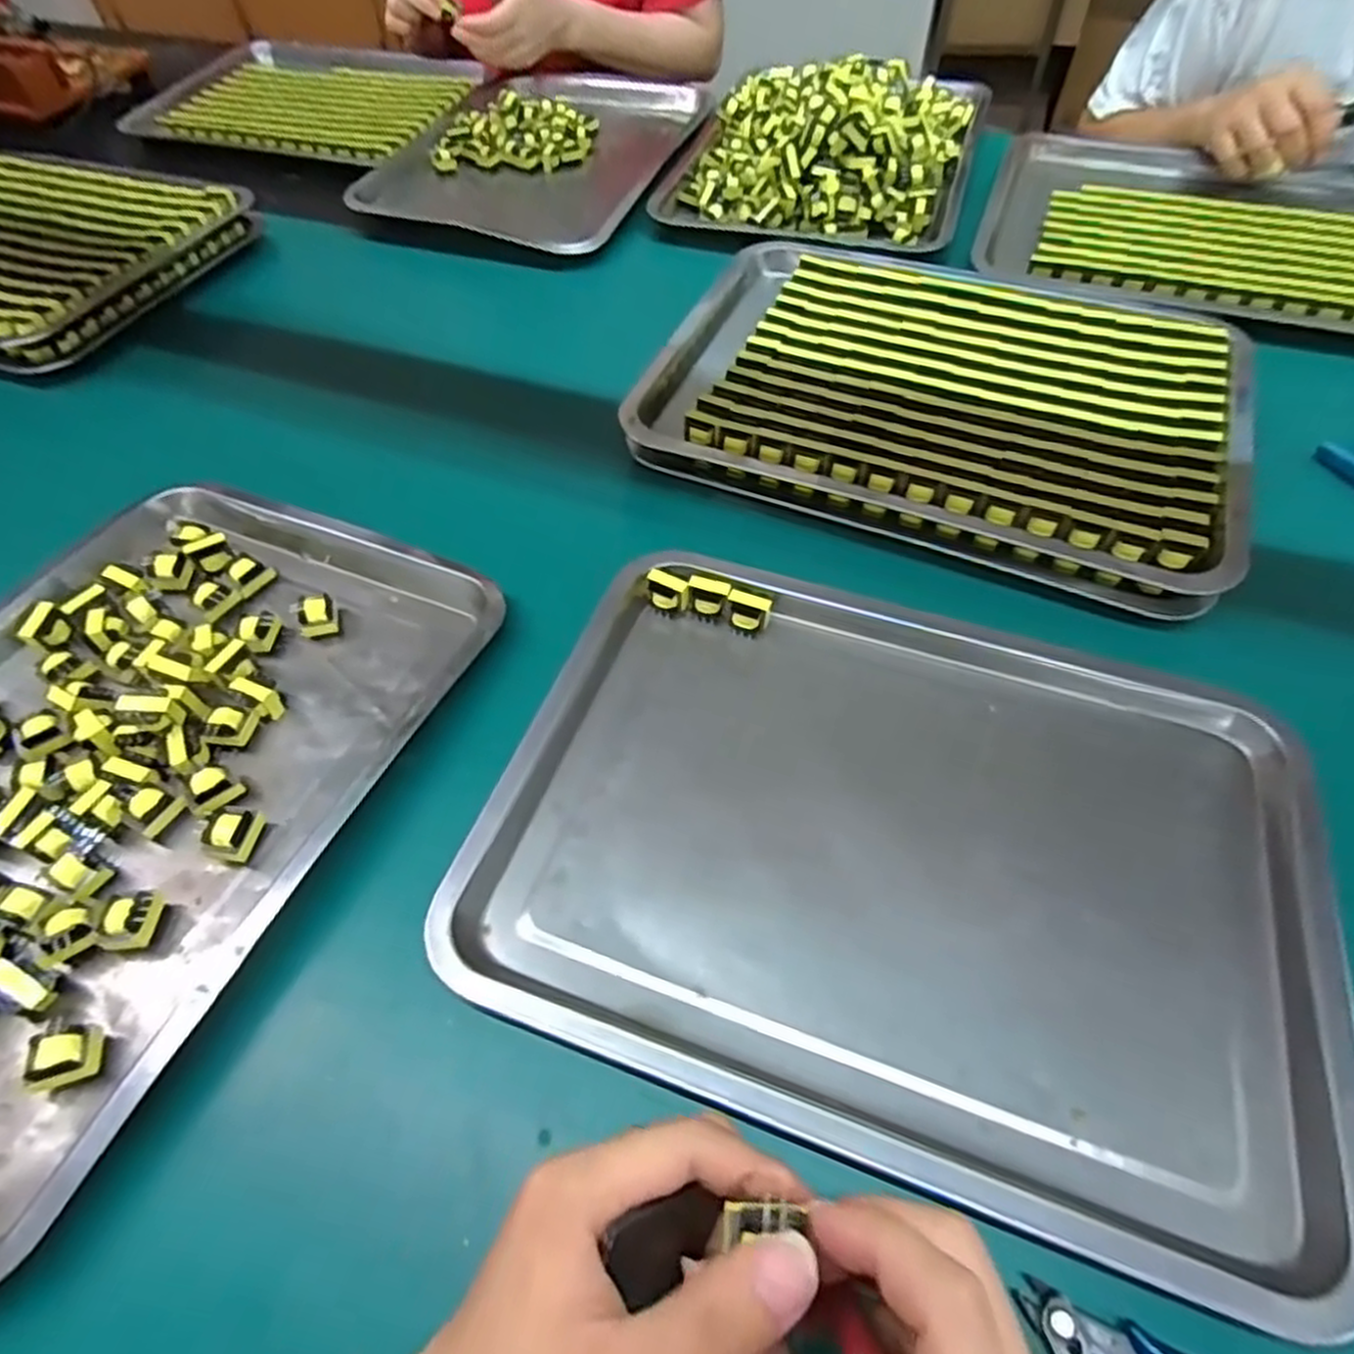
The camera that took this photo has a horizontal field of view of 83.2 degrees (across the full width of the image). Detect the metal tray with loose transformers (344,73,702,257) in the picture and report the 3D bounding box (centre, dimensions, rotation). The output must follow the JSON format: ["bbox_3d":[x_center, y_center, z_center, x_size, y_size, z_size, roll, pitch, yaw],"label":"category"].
[{"bbox_3d":[-0.143,-0.590,0.861,0.297,0.049,0.406,15,56,10],"label":"metal tray with loose transformers"}]

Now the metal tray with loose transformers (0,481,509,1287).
[{"bbox_3d":[-0.297,0.045,0.399,0.292,0.035,0.395,18,57,14],"label":"metal tray with loose transformers"}]

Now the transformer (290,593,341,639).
[{"bbox_3d":[-0.218,-0.037,0.460,0.023,0.023,0.017,-21,57,-13],"label":"transformer"}]

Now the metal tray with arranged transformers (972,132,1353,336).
[{"bbox_3d":[0.493,-0.421,0.705,0.388,0.033,0.310,16,57,13],"label":"metal tray with arranged transformers"}]

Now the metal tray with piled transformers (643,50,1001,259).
[{"bbox_3d":[0.161,-0.564,0.789,0.286,0.074,0.335,16,57,13],"label":"metal tray with piled transformers"}]

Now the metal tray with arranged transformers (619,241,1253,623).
[{"bbox_3d":[0.188,-0.204,0.546,0.389,0.042,0.280,22,58,16],"label":"metal tray with arranged transformers"}]

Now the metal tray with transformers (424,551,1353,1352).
[{"bbox_3d":[0.104,0.069,0.378,0.370,0.034,0.295,17,56,12],"label":"metal tray with transformers"}]

